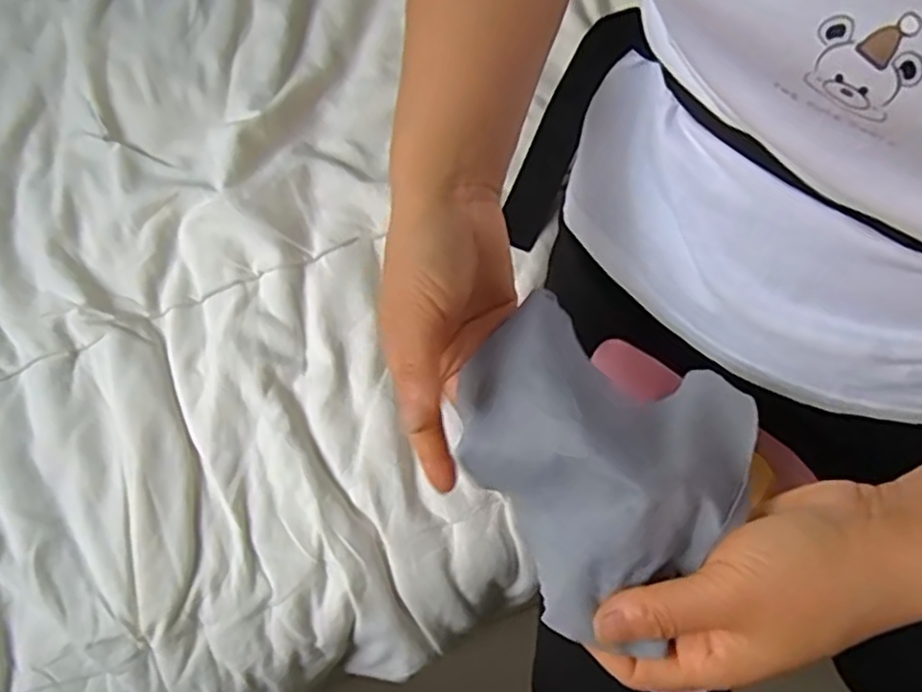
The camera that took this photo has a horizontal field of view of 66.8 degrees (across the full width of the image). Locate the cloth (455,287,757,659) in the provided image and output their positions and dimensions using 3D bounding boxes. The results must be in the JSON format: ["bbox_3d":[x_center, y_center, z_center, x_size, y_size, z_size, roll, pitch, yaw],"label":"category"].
[{"bbox_3d":[0.052,0.046,0.300,0.118,0.068,0.128,25,77,6],"label":"cloth"}]

